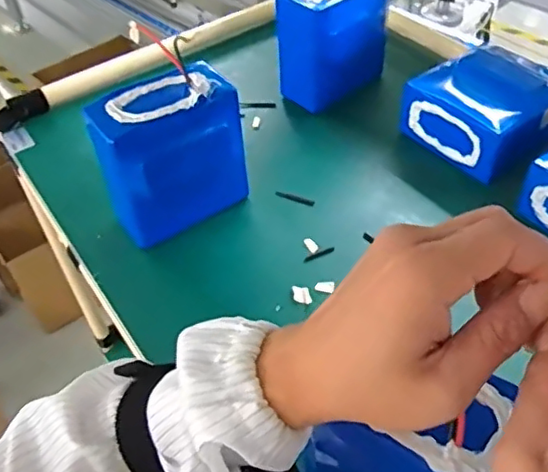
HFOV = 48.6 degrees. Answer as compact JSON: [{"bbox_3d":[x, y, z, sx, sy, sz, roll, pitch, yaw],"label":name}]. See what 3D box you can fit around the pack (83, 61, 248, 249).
[{"bbox_3d":[-0.115,-0.088,0.676,0.156,0.158,0.083,-28,50,-19],"label":"pack"}]

